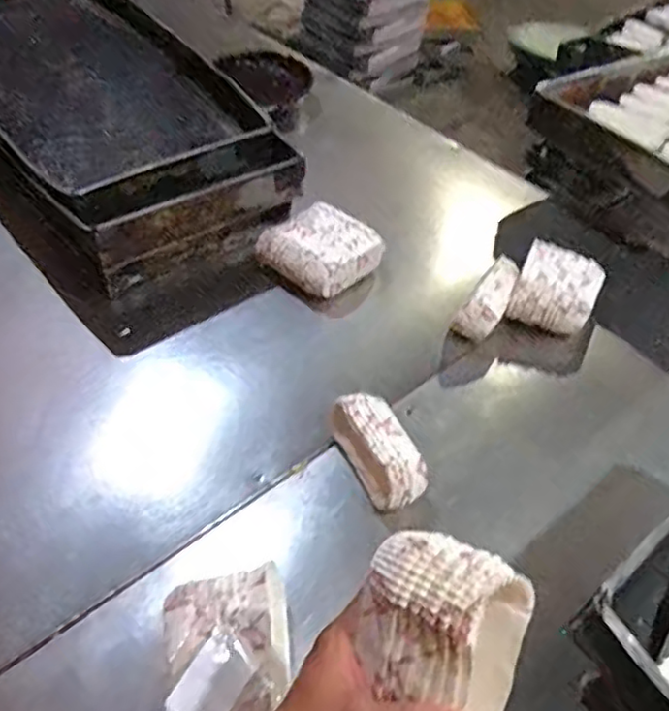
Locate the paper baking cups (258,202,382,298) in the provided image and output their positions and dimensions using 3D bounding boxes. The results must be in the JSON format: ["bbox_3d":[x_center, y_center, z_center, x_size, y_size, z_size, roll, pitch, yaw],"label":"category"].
[{"bbox_3d":[-0.022,-0.163,1.019,0.160,0.078,0.154,-31,53,-28],"label":"paper baking cups"}]

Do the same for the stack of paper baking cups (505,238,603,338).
[{"bbox_3d":[0.338,-0.094,0.982,0.116,0.066,0.152,19,47,17],"label":"stack of paper baking cups"}]

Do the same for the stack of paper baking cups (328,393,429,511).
[{"bbox_3d":[0.053,0.115,0.764,0.074,0.060,0.157,-17,47,-17],"label":"stack of paper baking cups"}]

